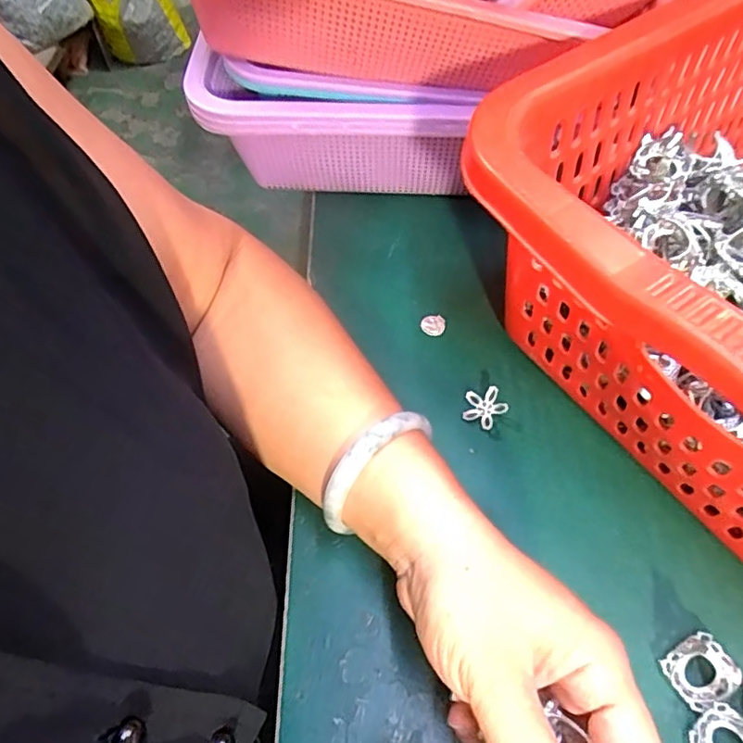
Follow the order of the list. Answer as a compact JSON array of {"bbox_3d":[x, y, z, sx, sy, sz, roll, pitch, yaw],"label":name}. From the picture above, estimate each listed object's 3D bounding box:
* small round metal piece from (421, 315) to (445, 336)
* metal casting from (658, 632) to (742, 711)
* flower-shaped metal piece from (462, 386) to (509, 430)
[{"bbox_3d":[0.040,-0.030,0.366,0.016,0.004,0.013,0,58,1],"label":"small round metal piece"},{"bbox_3d":[0.153,0.138,0.260,0.028,0.011,0.026,-31,63,-17],"label":"metal casting"},{"bbox_3d":[0.067,0.021,0.331,0.024,0.011,0.023,0,58,0],"label":"flower-shaped metal piece"}]

